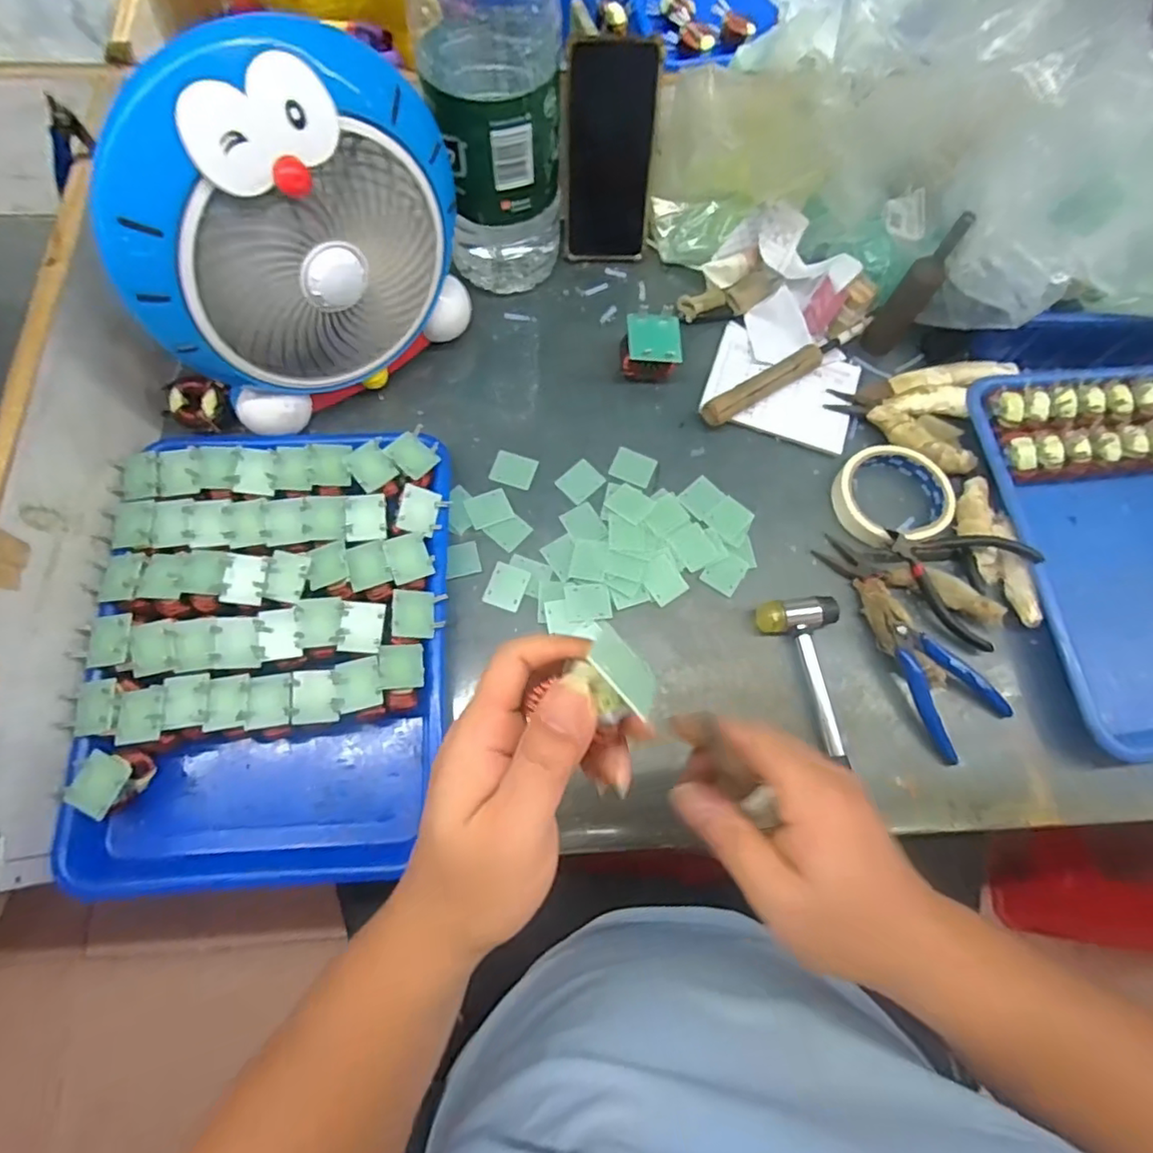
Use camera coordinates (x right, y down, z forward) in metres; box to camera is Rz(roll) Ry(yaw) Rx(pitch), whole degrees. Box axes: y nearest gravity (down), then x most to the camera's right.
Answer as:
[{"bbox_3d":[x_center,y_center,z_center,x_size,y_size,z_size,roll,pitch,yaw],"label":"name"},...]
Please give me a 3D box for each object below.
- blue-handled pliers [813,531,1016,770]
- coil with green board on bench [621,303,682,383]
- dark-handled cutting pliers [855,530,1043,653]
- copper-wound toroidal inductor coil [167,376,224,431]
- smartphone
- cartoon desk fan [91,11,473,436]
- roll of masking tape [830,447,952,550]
[{"bbox_3d":[0.256,0.048,0.485,0.065,0.031,0.183,-33,76,-12],"label":"blue-handled pliers"},{"bbox_3d":[0.066,-0.204,0.551,0.050,0.053,0.055,6,71,0],"label":"coil with green board on bench"},{"bbox_3d":[0.296,-0.005,0.497,0.115,0.036,0.084,30,73,7],"label":"dark-handled cutting pliers"},{"bbox_3d":[-0.316,-0.145,0.518,0.043,0.021,0.040,0,98,-2],"label":"copper-wound toroidal inductor coil"},{"bbox_3d":[0.030,-0.371,0.550,0.079,0.166,0.016,-2,49,-2],"label":"smartphone"},{"bbox_3d":[-0.185,-0.225,0.442,0.089,0.244,0.229,37,74,9],"label":"cartoon desk fan"},{"bbox_3d":[0.270,-0.070,0.524,0.092,0.027,0.084,1,71,-2],"label":"roll of masking tape"}]

